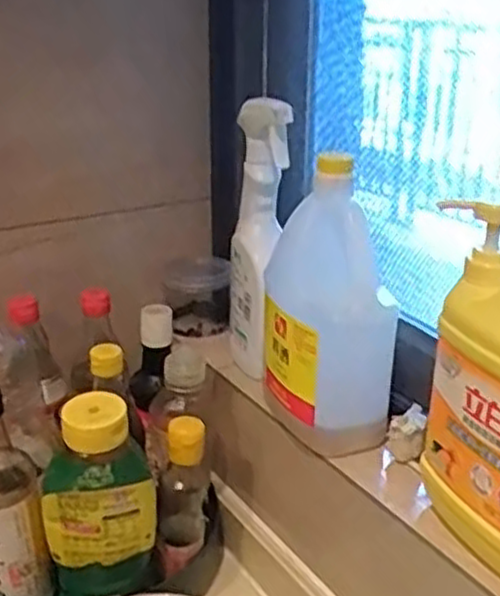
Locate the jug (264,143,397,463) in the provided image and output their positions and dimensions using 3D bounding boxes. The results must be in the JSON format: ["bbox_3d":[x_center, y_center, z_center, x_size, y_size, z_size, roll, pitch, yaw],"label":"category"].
[{"bbox_3d":[0.069,0.006,0.650,0.087,0.239,0.090,-7,24,-16],"label":"jug"}]

